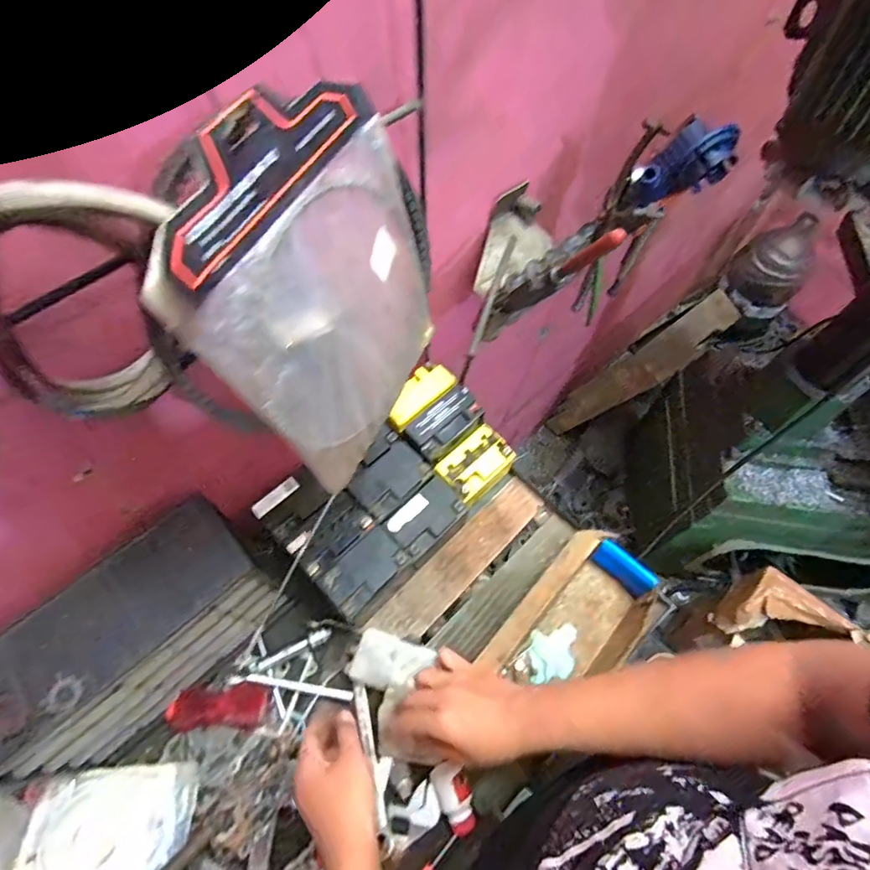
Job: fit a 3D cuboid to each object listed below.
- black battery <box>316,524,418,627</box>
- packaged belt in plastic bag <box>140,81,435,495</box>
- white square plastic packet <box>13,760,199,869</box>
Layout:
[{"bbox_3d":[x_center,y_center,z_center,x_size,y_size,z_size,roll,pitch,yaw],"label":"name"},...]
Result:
[{"bbox_3d":[-0.092,0.200,0.667,0.076,0.094,0.115,39,68,19],"label":"black battery"},{"bbox_3d":[-0.070,-0.102,0.357,0.017,0.246,0.213,12,61,27],"label":"packaged belt in plastic bag"},{"bbox_3d":[-0.363,0.447,0.538,0.161,0.022,0.125,6,51,-17],"label":"white square plastic packet"}]

